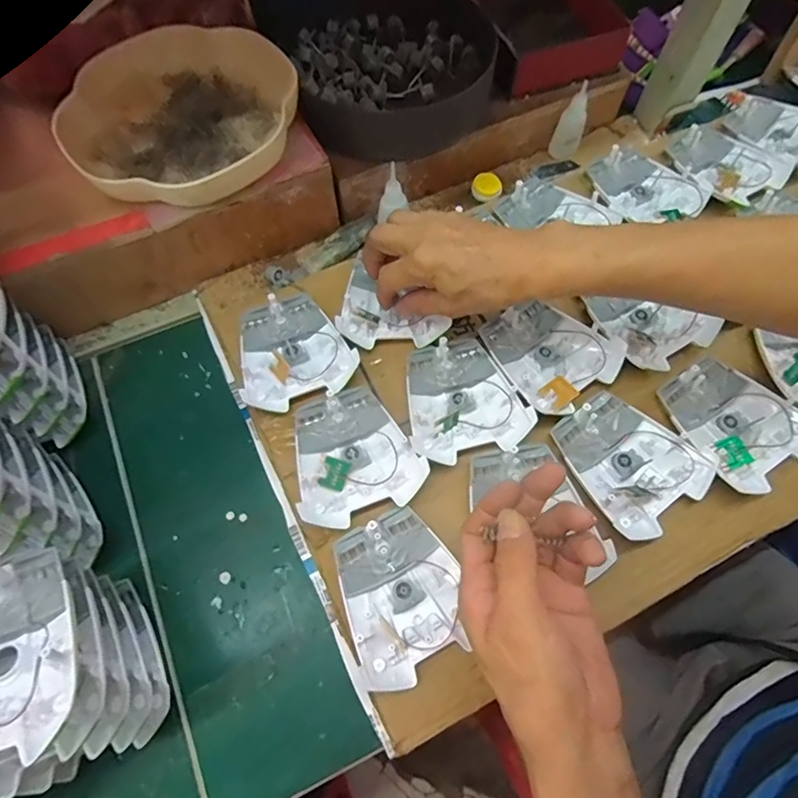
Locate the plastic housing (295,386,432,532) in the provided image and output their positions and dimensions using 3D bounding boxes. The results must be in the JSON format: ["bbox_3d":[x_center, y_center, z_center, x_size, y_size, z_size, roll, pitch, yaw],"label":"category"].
[{"bbox_3d":[-0.039,0.044,0.407,0.096,0.026,0.108,-21,68,-9],"label":"plastic housing"}]

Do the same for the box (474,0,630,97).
[{"bbox_3d":[0.146,-0.419,0.539,0.136,0.043,0.188,-19,68,-9],"label":"box"}]

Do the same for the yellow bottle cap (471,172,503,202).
[{"bbox_3d":[0.095,-0.228,0.532,0.031,0.008,0.031,-44,96,-1],"label":"yellow bottle cap"}]

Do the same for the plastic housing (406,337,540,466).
[{"bbox_3d":[0.048,0.000,0.420,0.098,0.018,0.112,-29,70,-12],"label":"plastic housing"}]

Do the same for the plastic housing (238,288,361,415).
[{"bbox_3d":[-0.101,-0.040,0.446,0.098,0.026,0.108,-33,71,-14],"label":"plastic housing"}]

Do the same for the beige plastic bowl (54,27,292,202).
[{"bbox_3d":[-0.188,-0.245,0.439,0.197,0.053,0.183,-4,66,-2],"label":"beige plastic bowl"}]

